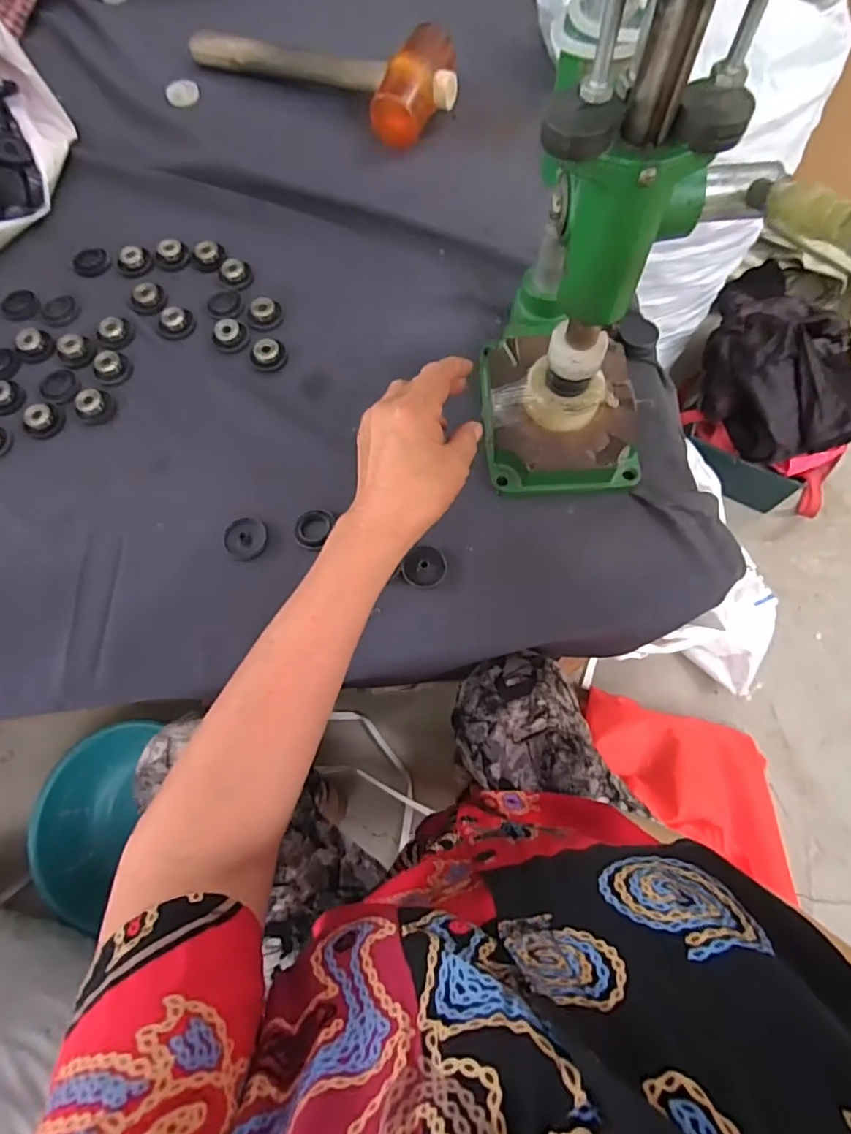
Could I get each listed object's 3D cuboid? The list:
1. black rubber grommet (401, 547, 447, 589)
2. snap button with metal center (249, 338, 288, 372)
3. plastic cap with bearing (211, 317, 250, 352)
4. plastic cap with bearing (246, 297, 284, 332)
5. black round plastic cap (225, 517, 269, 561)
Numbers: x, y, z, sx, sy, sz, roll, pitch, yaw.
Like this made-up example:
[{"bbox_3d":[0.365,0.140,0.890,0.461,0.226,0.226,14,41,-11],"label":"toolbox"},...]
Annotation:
[{"bbox_3d":[-0.001,0.000,0.434,0.032,0.009,0.031,-1,96,-8],"label":"black rubber grommet"},{"bbox_3d":[-0.137,-0.186,0.501,0.031,0.010,0.029,-1,70,2],"label":"snap button with metal center"},{"bbox_3d":[-0.173,-0.207,0.508,0.030,0.011,0.030,-1,70,2],"label":"plastic cap with bearing"},{"bbox_3d":[-0.144,-0.229,0.517,0.031,0.011,0.030,-1,70,2],"label":"plastic cap with bearing"},{"bbox_3d":[-0.140,-0.022,0.448,0.033,0.008,0.033,-1,70,2],"label":"black round plastic cap"}]

